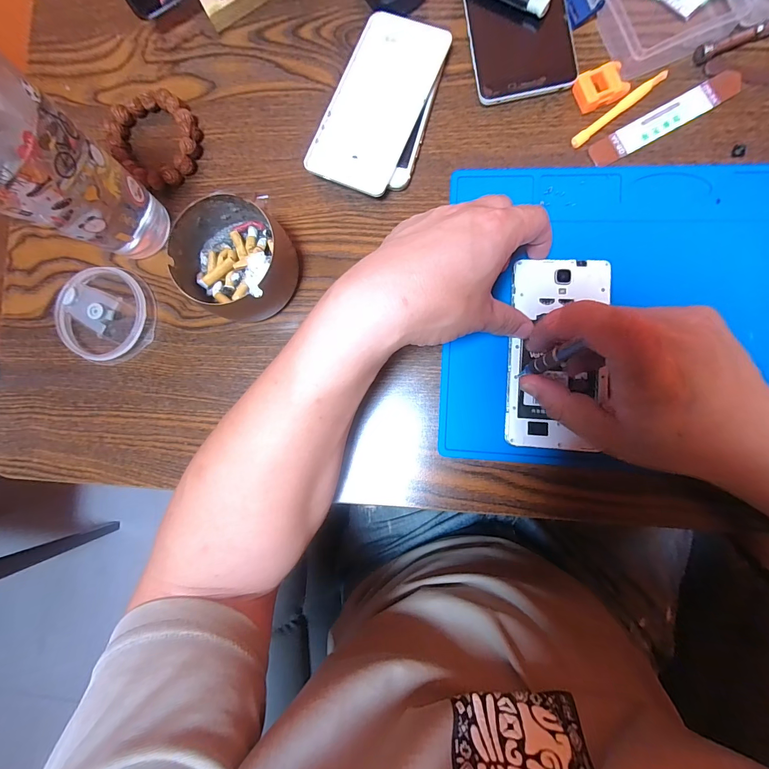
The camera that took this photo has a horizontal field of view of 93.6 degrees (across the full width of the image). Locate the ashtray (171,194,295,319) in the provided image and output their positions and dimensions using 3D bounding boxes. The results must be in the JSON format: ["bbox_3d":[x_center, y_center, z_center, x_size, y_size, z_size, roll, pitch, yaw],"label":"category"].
[{"bbox_3d":[-0.118,-0.098,0.287,0.083,0.046,0.086,0,87,7],"label":"ashtray"}]

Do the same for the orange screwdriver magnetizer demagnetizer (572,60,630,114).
[{"bbox_3d":[0.167,-0.230,0.279,0.035,0.011,0.026,-18,85,5],"label":"orange screwdriver magnetizer demagnetizer"}]

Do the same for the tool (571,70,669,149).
[{"bbox_3d":[0.182,-0.213,0.279,0.083,0.007,0.009,-36,83,3],"label":"tool"}]

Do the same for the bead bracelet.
[{"bbox_3d":[-0.201,-0.218,0.319,0.085,0.015,0.075,43,92,7],"label":"bead bracelet"}]

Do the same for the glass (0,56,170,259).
[{"bbox_3d":[-0.231,-0.142,0.253,0.085,0.144,0.077,25,90,7],"label":"glass"}]

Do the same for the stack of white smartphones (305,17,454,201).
[{"bbox_3d":[-0.006,-0.228,0.298,0.074,0.014,0.142,24,90,7],"label":"stack of white smartphones"}]

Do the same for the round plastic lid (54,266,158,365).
[{"bbox_3d":[-0.242,-0.060,0.313,0.079,0.017,0.079,0,87,7],"label":"round plastic lid"}]

